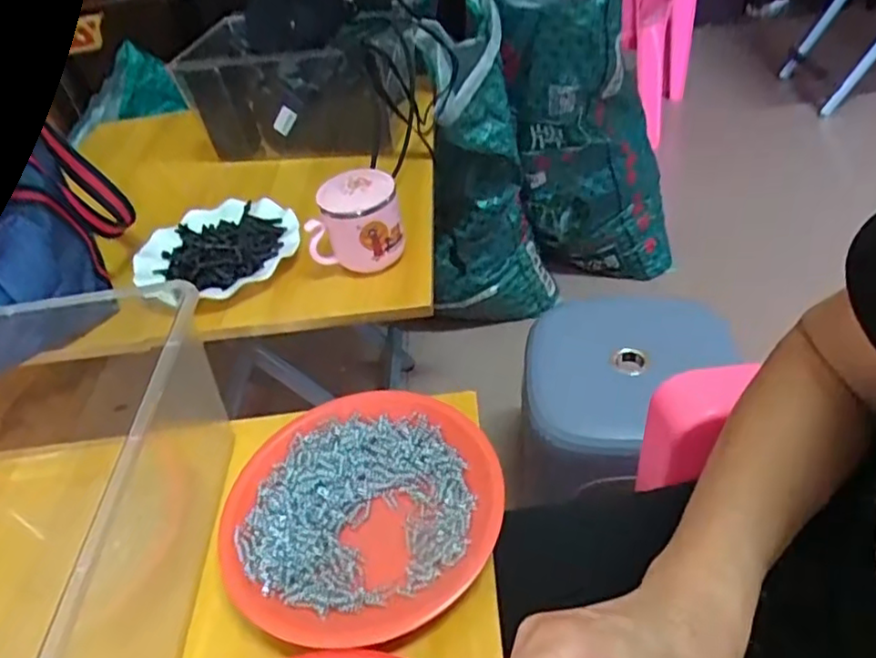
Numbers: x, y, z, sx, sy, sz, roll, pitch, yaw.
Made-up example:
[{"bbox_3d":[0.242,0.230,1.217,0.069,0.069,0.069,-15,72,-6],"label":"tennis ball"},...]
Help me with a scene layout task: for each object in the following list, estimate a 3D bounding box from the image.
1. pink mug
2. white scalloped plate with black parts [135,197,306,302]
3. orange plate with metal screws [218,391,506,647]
[{"bbox_3d":[-0.086,-0.110,0.657,0.097,0.078,0.068,-11,42,0],"label":"pink mug"},{"bbox_3d":[-0.247,-0.098,0.729,0.179,0.025,0.153,8,46,19],"label":"white scalloped plate with black parts"},{"bbox_3d":[-0.056,0.124,0.452,0.188,0.027,0.180,-6,43,6],"label":"orange plate with metal screws"}]

